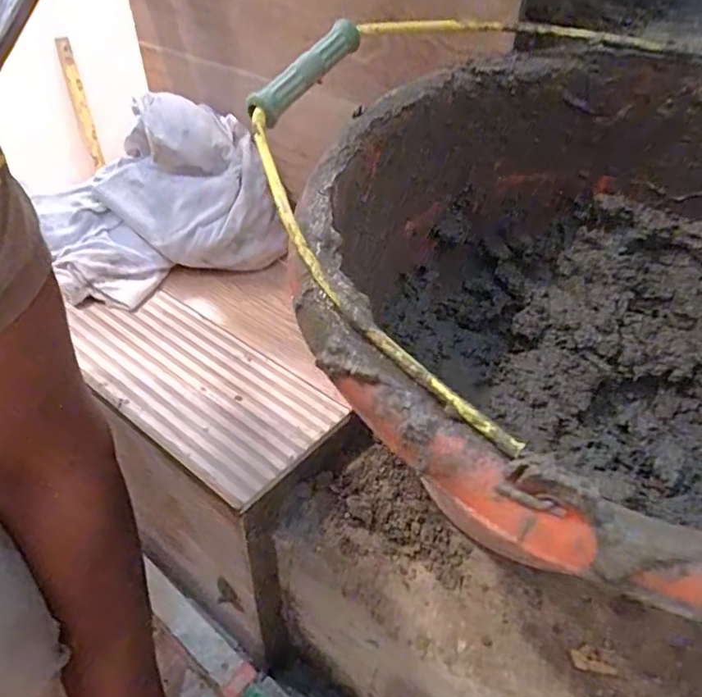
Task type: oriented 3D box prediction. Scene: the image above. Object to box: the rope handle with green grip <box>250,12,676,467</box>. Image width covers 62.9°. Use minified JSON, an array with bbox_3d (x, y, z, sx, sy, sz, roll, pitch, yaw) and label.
[{"bbox_3d":[0.041,-0.091,0.264,0.166,0.075,0.243,22,45,22],"label":"rope handle with green grip"}]

